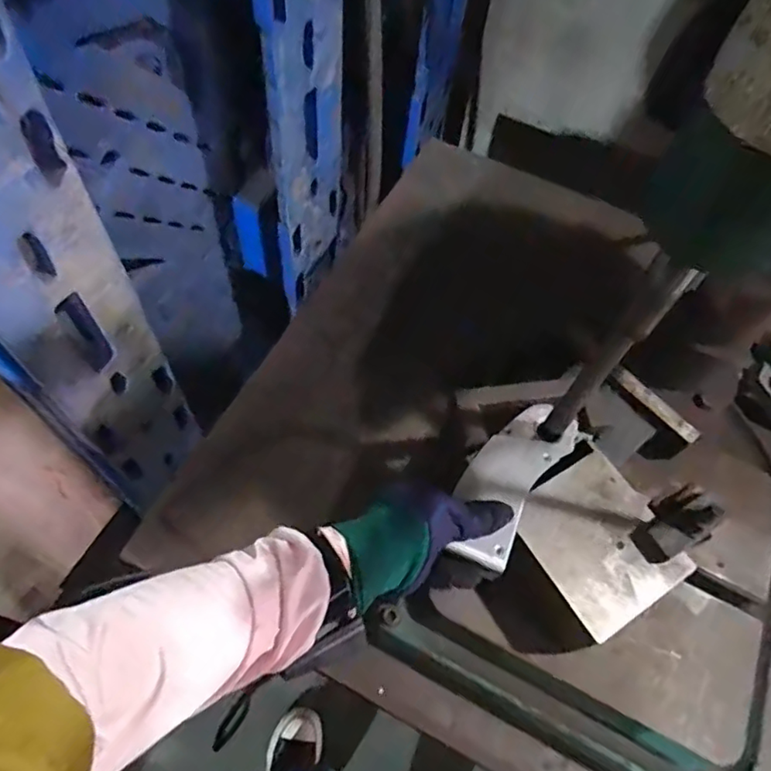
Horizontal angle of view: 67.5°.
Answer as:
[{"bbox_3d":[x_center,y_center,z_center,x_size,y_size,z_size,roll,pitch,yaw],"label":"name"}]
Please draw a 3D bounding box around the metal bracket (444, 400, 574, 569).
[{"bbox_3d":[0.111,0.082,0.512,0.070,0.009,0.159,29,64,12],"label":"metal bracket"}]

